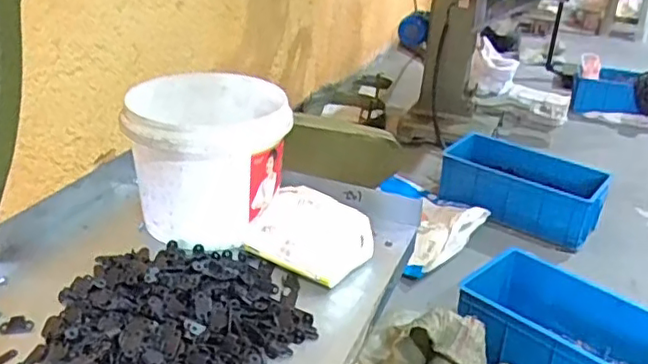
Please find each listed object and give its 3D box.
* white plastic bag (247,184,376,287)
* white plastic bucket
[{"bbox_3d":[-0.017,0.045,0.696,0.124,0.066,0.075,20,31,29],"label":"white plastic bag"},{"bbox_3d":[-0.135,-0.033,0.750,0.172,0.136,0.183,-1,28,-8],"label":"white plastic bucket"}]

